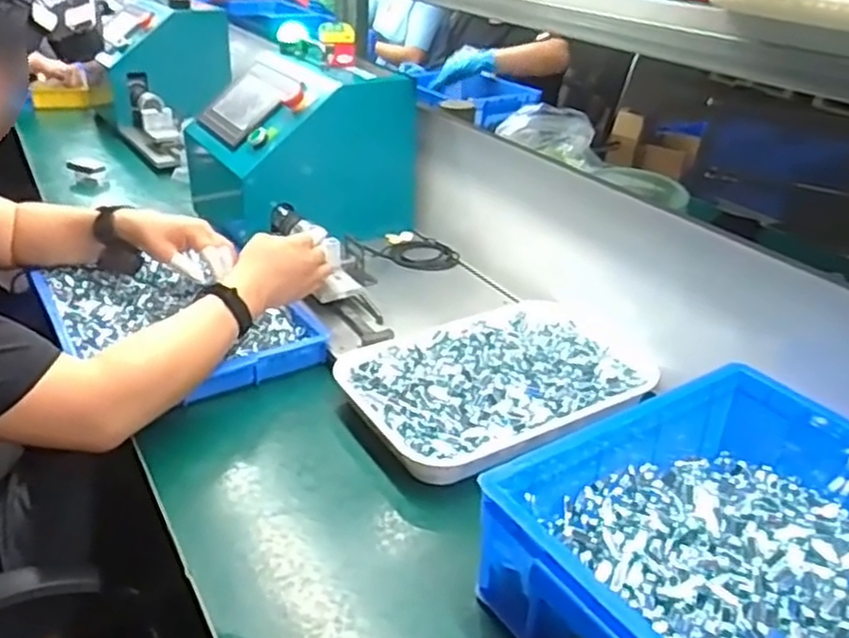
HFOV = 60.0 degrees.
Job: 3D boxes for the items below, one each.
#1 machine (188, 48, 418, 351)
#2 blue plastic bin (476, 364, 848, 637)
[{"bbox_3d":[-0.209,-0.293,1.247,0.321,0.247,0.312,-11,32,-23],"label":"machine"},{"bbox_3d":[0.268,0.186,0.613,0.387,0.120,0.266,-16,34,-29],"label":"blue plastic bin"}]

